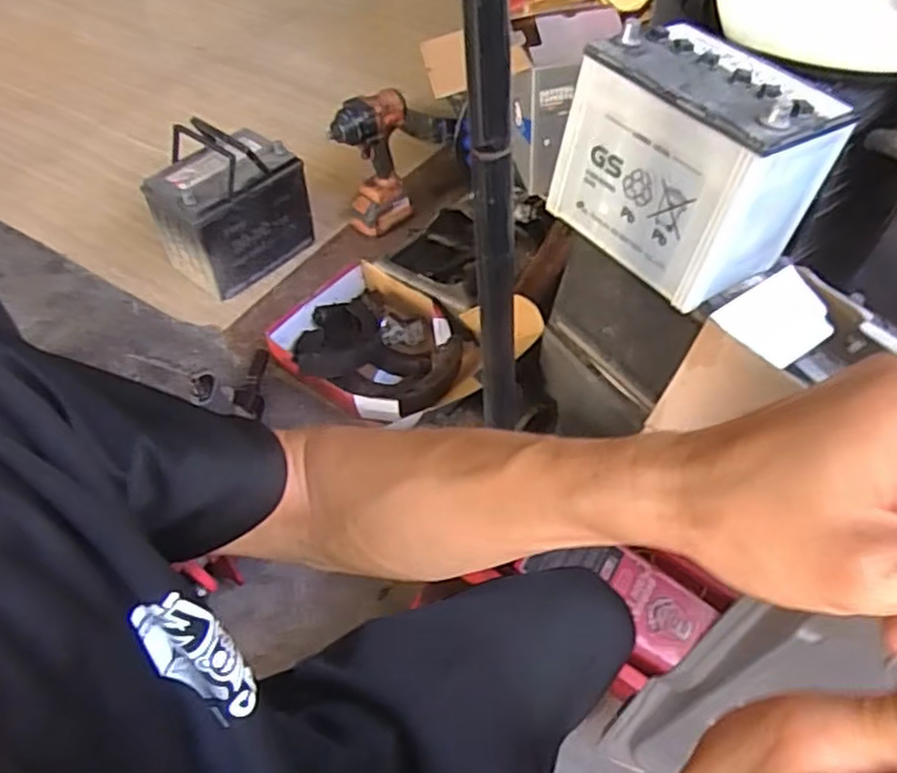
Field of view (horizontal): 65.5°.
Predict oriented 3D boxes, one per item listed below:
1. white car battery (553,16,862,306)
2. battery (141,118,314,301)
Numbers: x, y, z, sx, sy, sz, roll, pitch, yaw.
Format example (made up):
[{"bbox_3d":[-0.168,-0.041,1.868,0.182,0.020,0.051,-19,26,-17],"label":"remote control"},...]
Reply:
[{"bbox_3d":[0.254,-0.242,0.739,0.173,0.188,0.224,-32,57,-23],"label":"white car battery"},{"bbox_3d":[-0.404,-0.338,1.294,0.167,0.245,0.253,37,60,26],"label":"battery"}]

